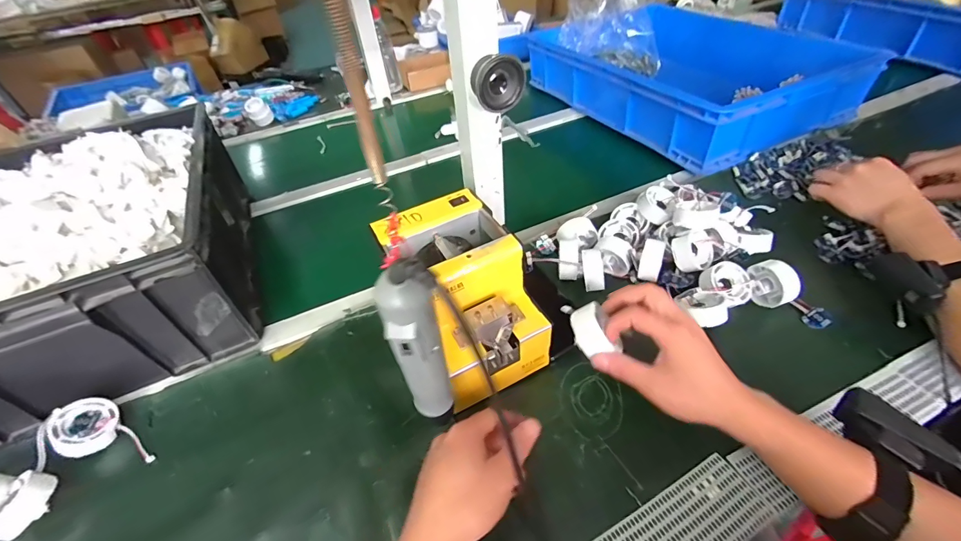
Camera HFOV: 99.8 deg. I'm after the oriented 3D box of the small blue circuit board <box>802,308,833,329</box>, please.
[{"bbox_3d":[0.405,0.058,0.486,0.004,0.025,0.024,14,44,-37],"label":"small blue circuit board"}]

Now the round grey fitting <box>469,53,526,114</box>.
[{"bbox_3d":[0.017,-0.195,0.423,0.054,0.053,0.031,-20,28,-13],"label":"round grey fitting"}]

